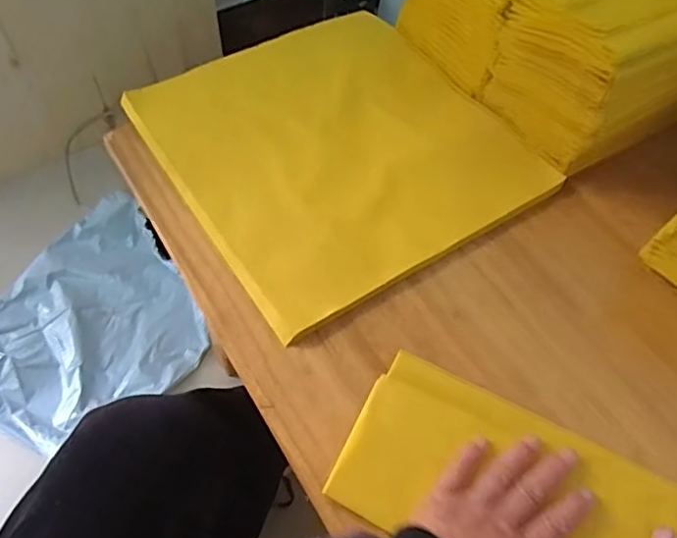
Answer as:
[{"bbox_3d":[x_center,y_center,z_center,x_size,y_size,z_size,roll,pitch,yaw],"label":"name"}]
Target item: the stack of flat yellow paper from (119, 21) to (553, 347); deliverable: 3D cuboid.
[{"bbox_3d":[-0.003,-0.121,0.563,0.296,0.011,0.310,-29,64,-18],"label":"stack of flat yellow paper"}]

